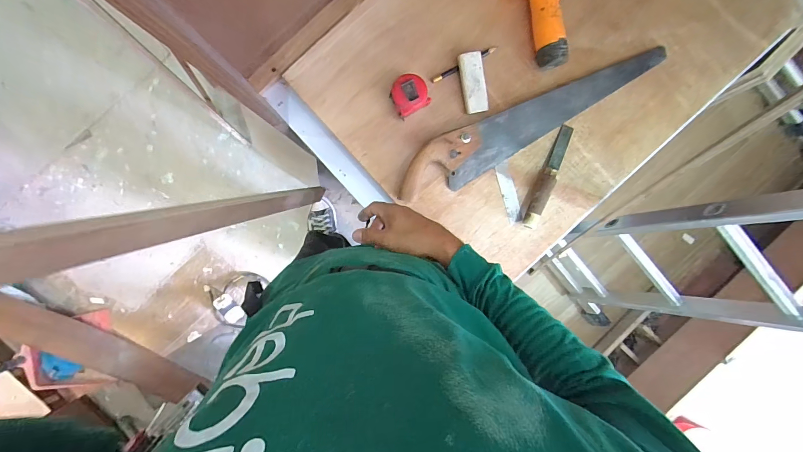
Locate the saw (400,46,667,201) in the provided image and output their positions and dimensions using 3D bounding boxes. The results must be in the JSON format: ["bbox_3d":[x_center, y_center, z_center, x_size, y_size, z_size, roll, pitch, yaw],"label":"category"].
[{"bbox_3d":[0.241,-0.198,0.640,0.542,0.037,0.093,-29,95,-2],"label":"saw"}]

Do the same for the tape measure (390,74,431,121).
[{"bbox_3d":[0.013,-0.232,0.620,0.062,0.041,0.061,-28,94,-2],"label":"tape measure"}]

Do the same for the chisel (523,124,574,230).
[{"bbox_3d":[0.277,-0.093,0.653,0.029,0.026,0.205,24,91,-5],"label":"chisel"}]

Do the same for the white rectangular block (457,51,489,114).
[{"bbox_3d":[0.130,-0.258,0.630,0.042,0.019,0.103,-9,94,-3],"label":"white rectangular block"}]

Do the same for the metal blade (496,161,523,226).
[{"bbox_3d":[0.207,-0.064,0.668,0.028,0.004,0.117,-17,95,-2],"label":"metal blade"}]

